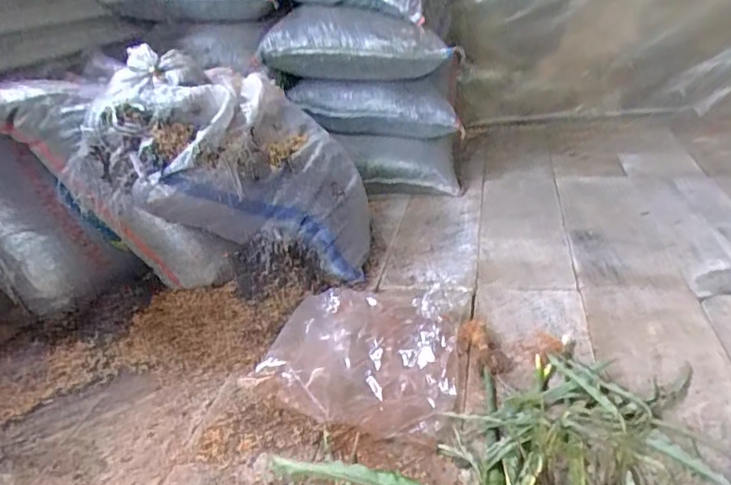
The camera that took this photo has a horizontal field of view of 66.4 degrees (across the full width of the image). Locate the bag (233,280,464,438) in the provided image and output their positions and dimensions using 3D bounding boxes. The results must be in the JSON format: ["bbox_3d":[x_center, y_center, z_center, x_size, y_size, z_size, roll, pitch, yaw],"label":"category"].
[{"bbox_3d":[0.017,0.159,0.967,0.325,0.083,0.392,5,30,17],"label":"bag"}]

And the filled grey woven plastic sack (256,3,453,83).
[{"bbox_3d":[-0.032,-0.528,1.503,0.486,0.188,0.172,-9,26,-8],"label":"filled grey woven plastic sack"}]

